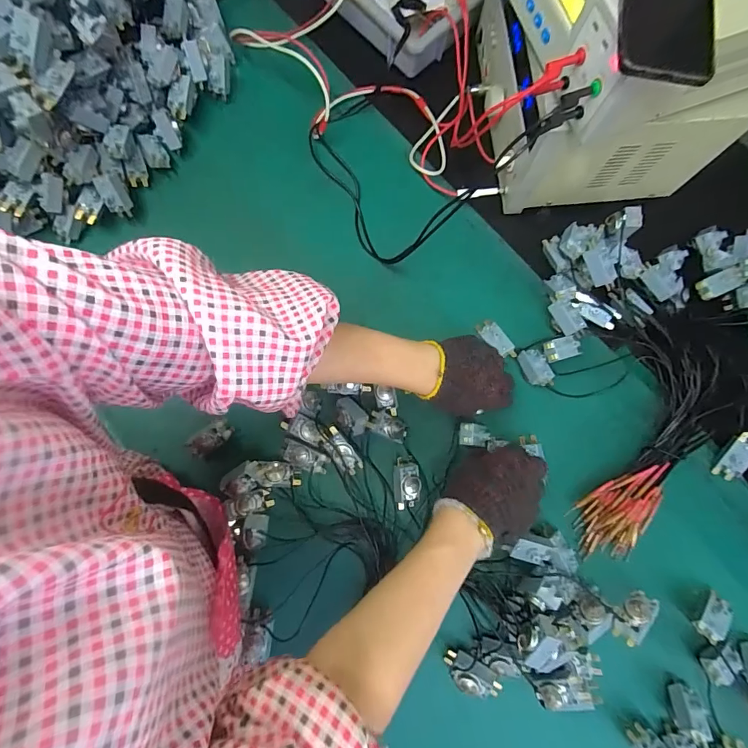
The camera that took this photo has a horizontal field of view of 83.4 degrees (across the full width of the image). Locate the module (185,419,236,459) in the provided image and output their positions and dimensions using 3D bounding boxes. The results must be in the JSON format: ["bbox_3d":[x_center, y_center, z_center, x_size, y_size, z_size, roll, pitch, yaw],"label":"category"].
[{"bbox_3d":[-0.210,0.087,0.544,0.061,0.037,0.028,-39,81,-8],"label":"module"}]

